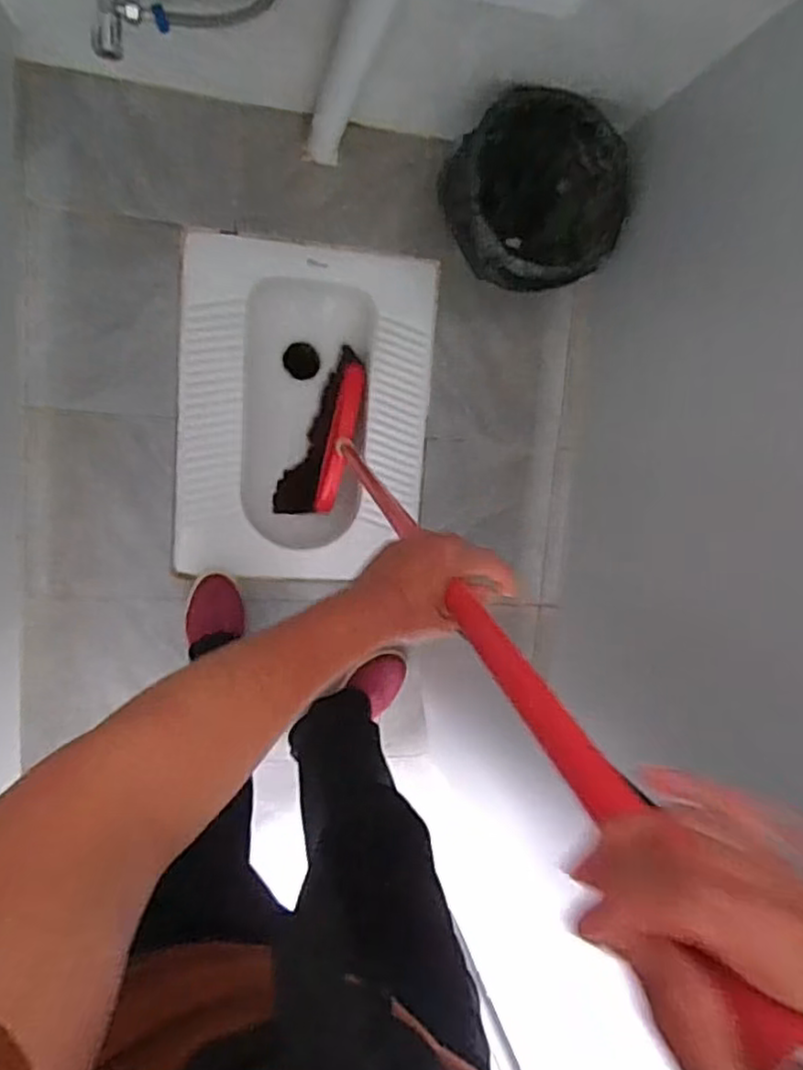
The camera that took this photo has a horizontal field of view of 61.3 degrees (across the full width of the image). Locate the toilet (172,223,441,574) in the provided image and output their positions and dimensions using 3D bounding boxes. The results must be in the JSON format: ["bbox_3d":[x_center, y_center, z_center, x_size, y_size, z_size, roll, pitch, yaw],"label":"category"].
[{"bbox_3d":[-0.177,-0.210,1.263,0.435,0.198,0.575,4,92,-9],"label":"toilet"}]

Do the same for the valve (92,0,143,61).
[{"bbox_3d":[-0.341,-0.610,0.805,0.056,0.036,0.078,8,91,-9],"label":"valve"}]

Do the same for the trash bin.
[{"bbox_3d":[0.190,-0.521,1.112,0.262,0.254,0.272,0,92,-8],"label":"trash bin"}]

